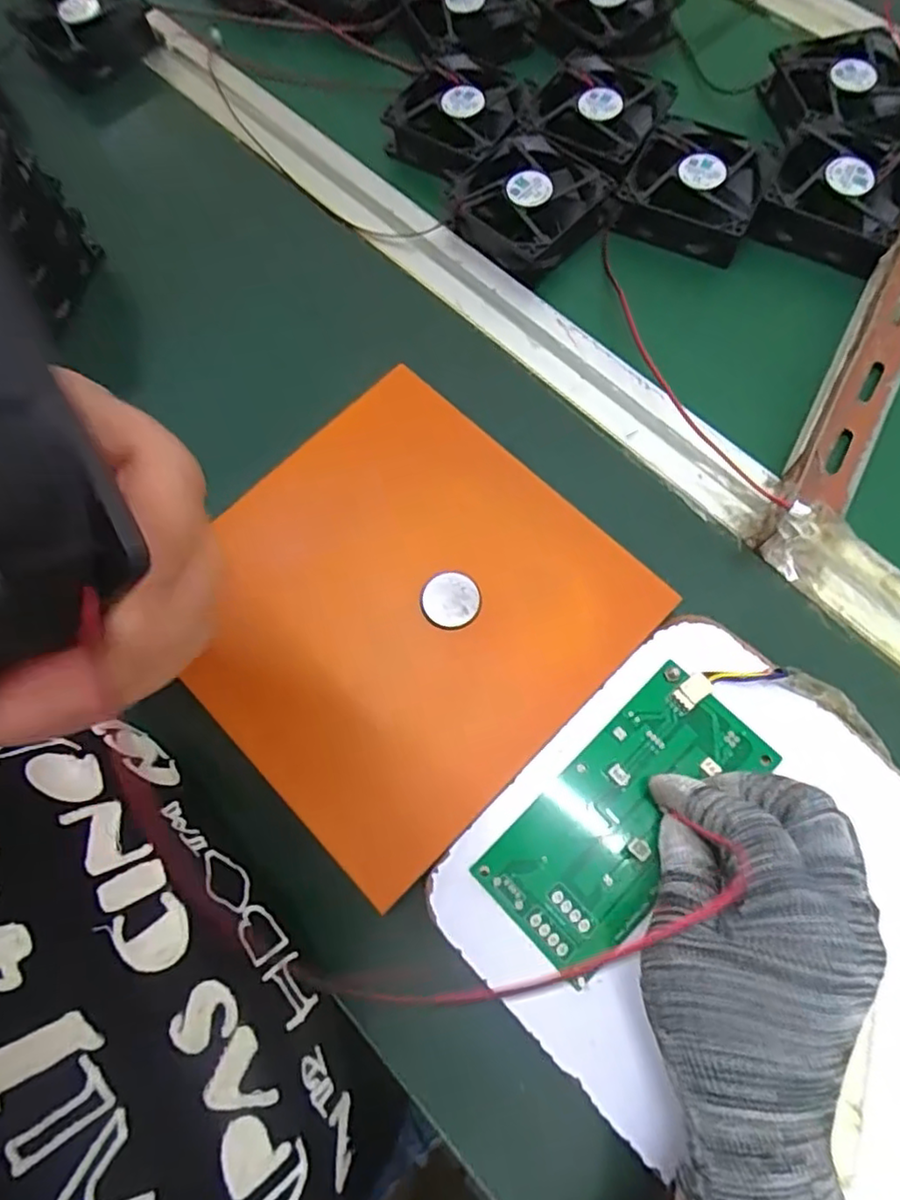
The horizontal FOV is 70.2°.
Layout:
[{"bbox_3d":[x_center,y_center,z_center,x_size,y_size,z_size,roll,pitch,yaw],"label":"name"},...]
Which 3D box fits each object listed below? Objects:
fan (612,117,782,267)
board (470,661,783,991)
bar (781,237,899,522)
[{"bbox_3d":[0.157,-0.263,0.408,0.081,0.028,0.079,25,73,12],"label":"fan"},{"bbox_3d":[0.078,0.094,0.285,0.064,0.010,0.133,40,80,12],"label":"board"},{"bbox_3d":[0.273,-0.198,0.374,0.042,0.034,0.344,26,73,13],"label":"bar"}]

